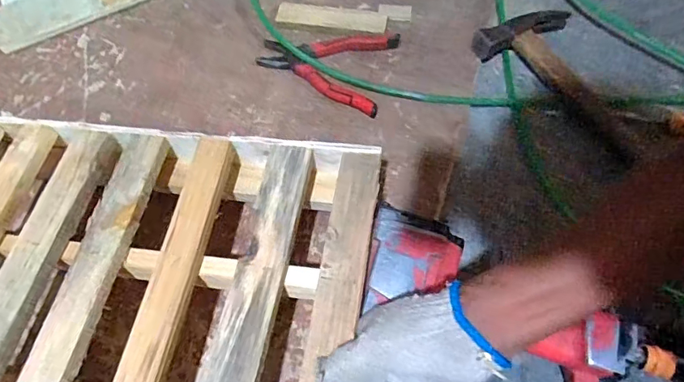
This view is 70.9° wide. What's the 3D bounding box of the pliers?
[{"bbox_3d":[-0.026,-0.177,0.651,0.180,0.014,0.134,14,64,10],"label":"pliers"}]

